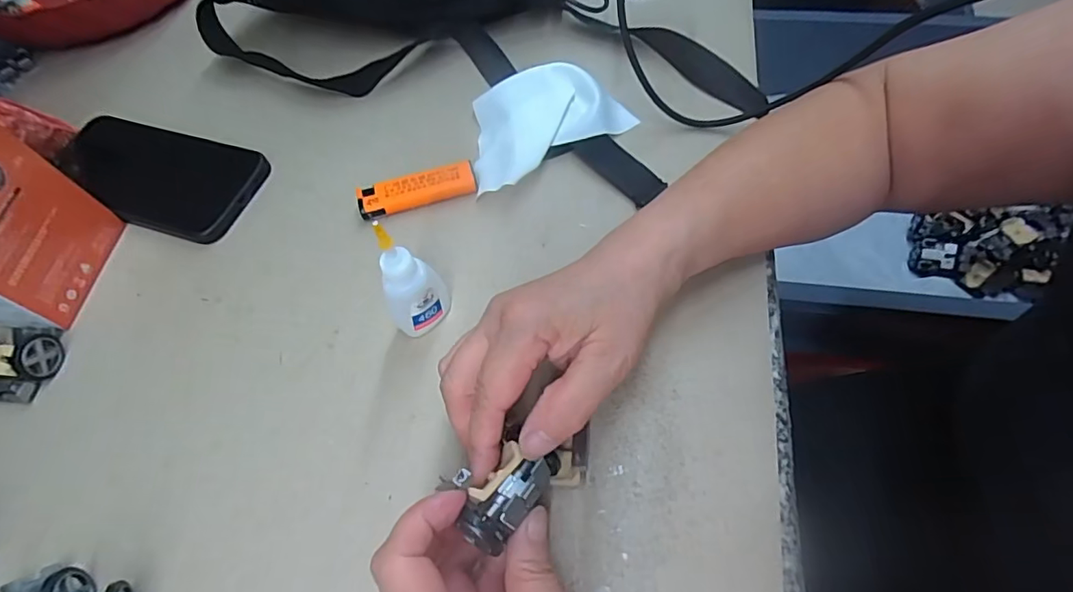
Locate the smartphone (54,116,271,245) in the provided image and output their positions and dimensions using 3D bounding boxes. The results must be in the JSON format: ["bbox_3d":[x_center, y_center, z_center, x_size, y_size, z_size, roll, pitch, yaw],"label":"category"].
[{"bbox_3d":[-0.287,-0.093,0.397,0.176,0.013,0.080,16,62,13],"label":"smartphone"}]

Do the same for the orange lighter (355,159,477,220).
[{"bbox_3d":[-0.082,-0.072,0.365,0.078,0.014,0.023,-14,60,-4],"label":"orange lighter"}]

